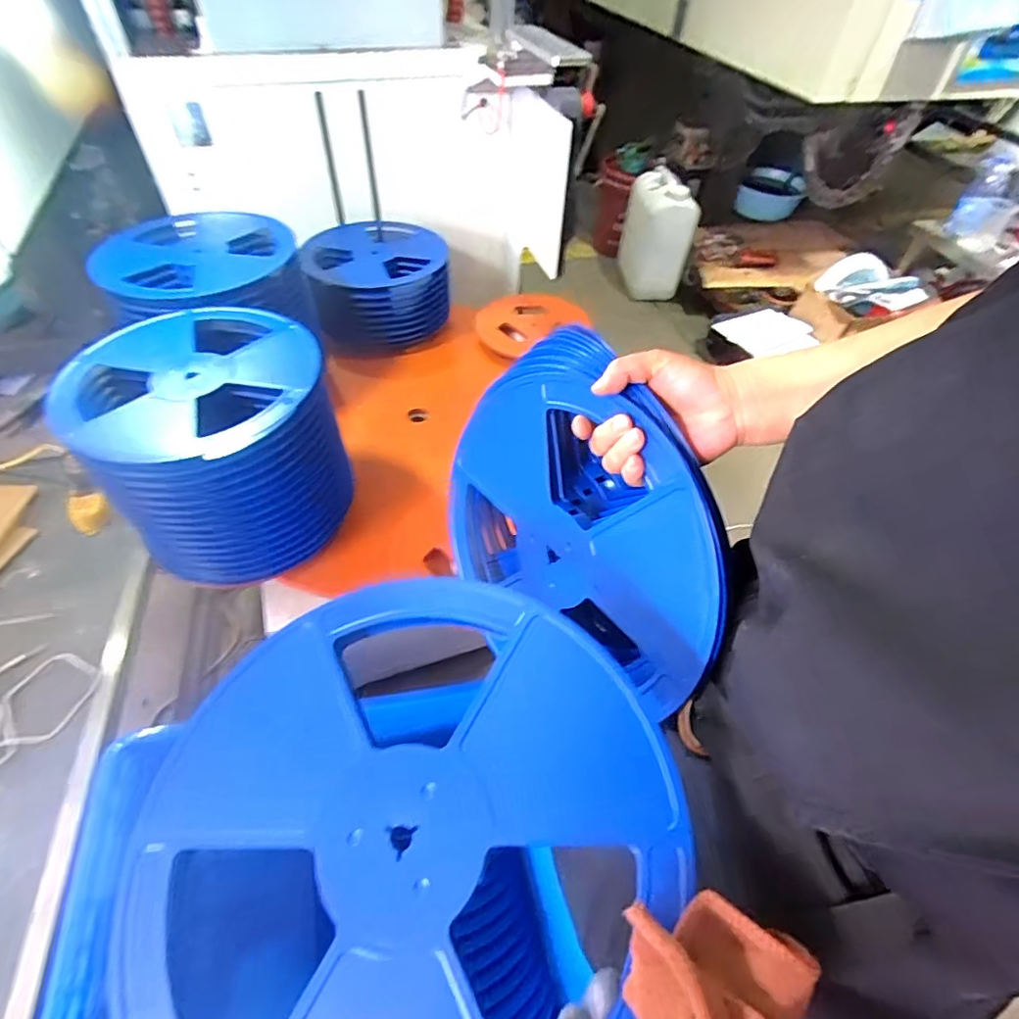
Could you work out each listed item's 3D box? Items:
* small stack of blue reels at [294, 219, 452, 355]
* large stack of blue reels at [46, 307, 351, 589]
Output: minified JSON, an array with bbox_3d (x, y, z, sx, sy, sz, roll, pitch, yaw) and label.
[{"bbox_3d":[-0.309,-0.527,1.282,0.315,0.157,0.295,-18,53,-17],"label":"small stack of blue reels"},{"bbox_3d":[-0.425,-0.104,0.826,0.309,0.247,0.319,-26,56,-22],"label":"large stack of blue reels"}]

